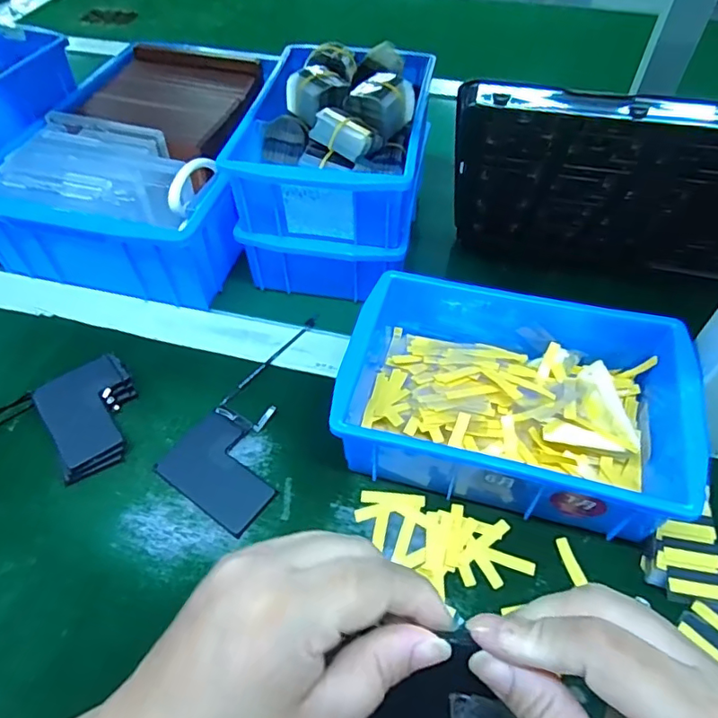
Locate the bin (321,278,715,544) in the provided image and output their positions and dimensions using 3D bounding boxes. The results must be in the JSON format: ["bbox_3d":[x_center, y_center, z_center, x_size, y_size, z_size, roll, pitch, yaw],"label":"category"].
[{"bbox_3d":[0.094,0.024,0.347,0.201,0.068,0.134,14,53,11],"label":"bin"}]

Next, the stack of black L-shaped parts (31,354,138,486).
[{"bbox_3d":[-0.178,0.039,0.366,0.058,0.020,0.078,-26,55,-18],"label":"stack of black L-shaped parts"}]

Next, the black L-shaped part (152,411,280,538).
[{"bbox_3d":[-0.085,0.071,0.354,0.077,0.005,0.061,30,58,22],"label":"black L-shaped part"}]

